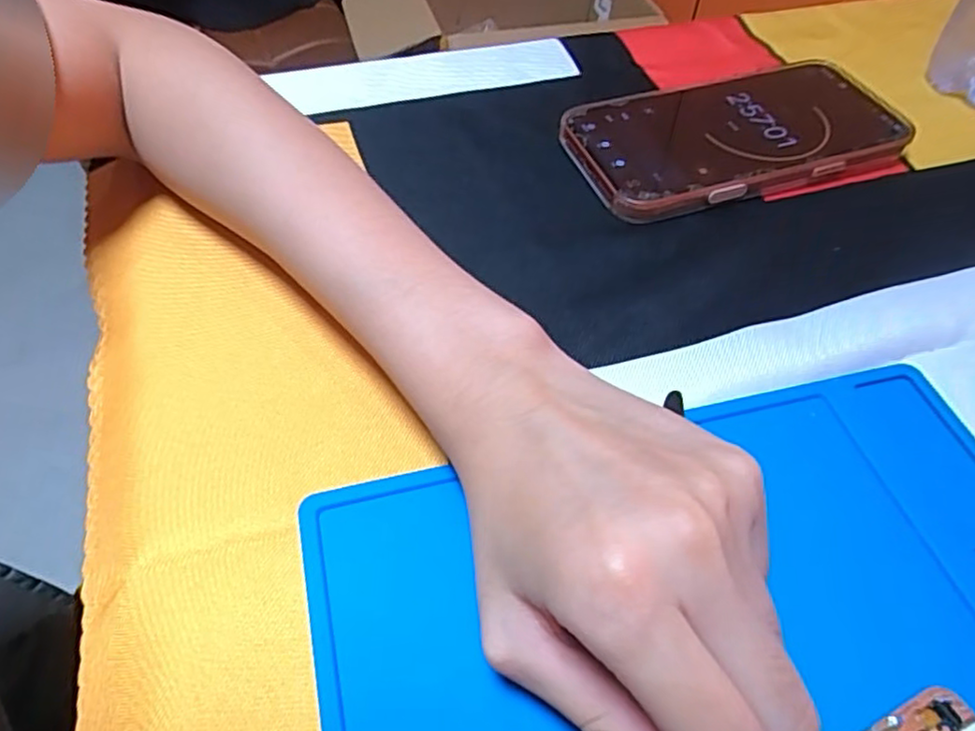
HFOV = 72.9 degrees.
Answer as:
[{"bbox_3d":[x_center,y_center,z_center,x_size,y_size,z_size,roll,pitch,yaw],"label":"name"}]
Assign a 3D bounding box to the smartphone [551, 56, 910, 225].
[{"bbox_3d":[0.124,-0.117,0.332,0.166,0.015,0.083,-17,55,-14],"label":"smartphone"}]

